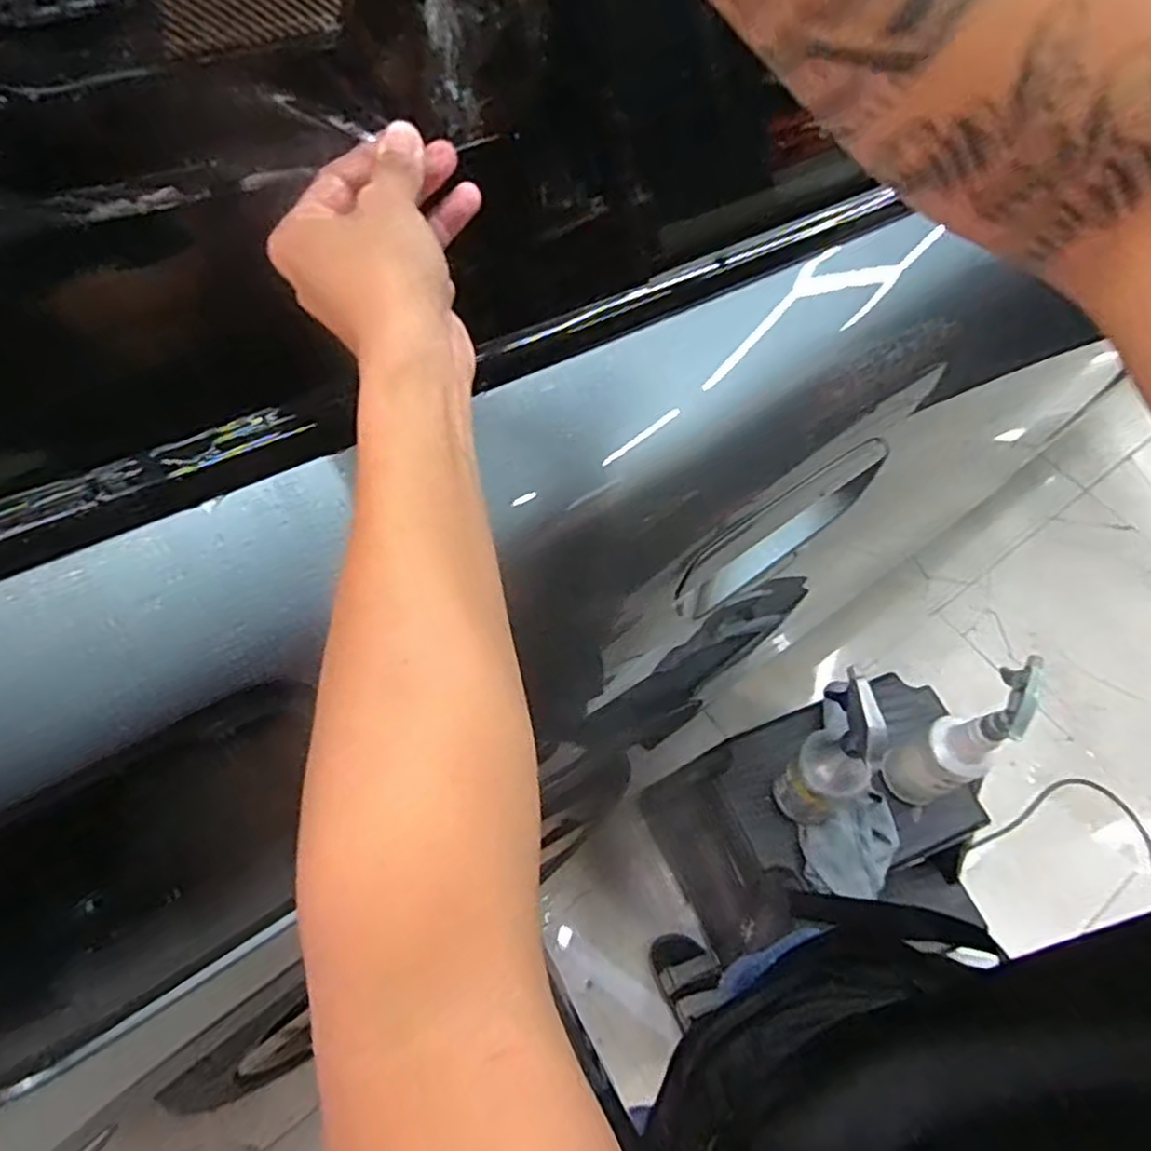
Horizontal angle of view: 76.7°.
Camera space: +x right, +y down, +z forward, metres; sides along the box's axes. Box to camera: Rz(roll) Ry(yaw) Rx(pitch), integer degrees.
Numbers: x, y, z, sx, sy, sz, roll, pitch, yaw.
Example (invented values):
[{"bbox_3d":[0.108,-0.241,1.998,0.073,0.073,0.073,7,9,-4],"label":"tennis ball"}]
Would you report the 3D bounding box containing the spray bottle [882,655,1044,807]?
[{"bbox_3d":[0.498,0.219,0.943,0.084,0.309,0.089,-22,64,-16],"label":"spray bottle"}]

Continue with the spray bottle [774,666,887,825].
[{"bbox_3d":[0.313,0.228,0.928,0.071,0.293,0.129,-17,63,-14],"label":"spray bottle"}]

